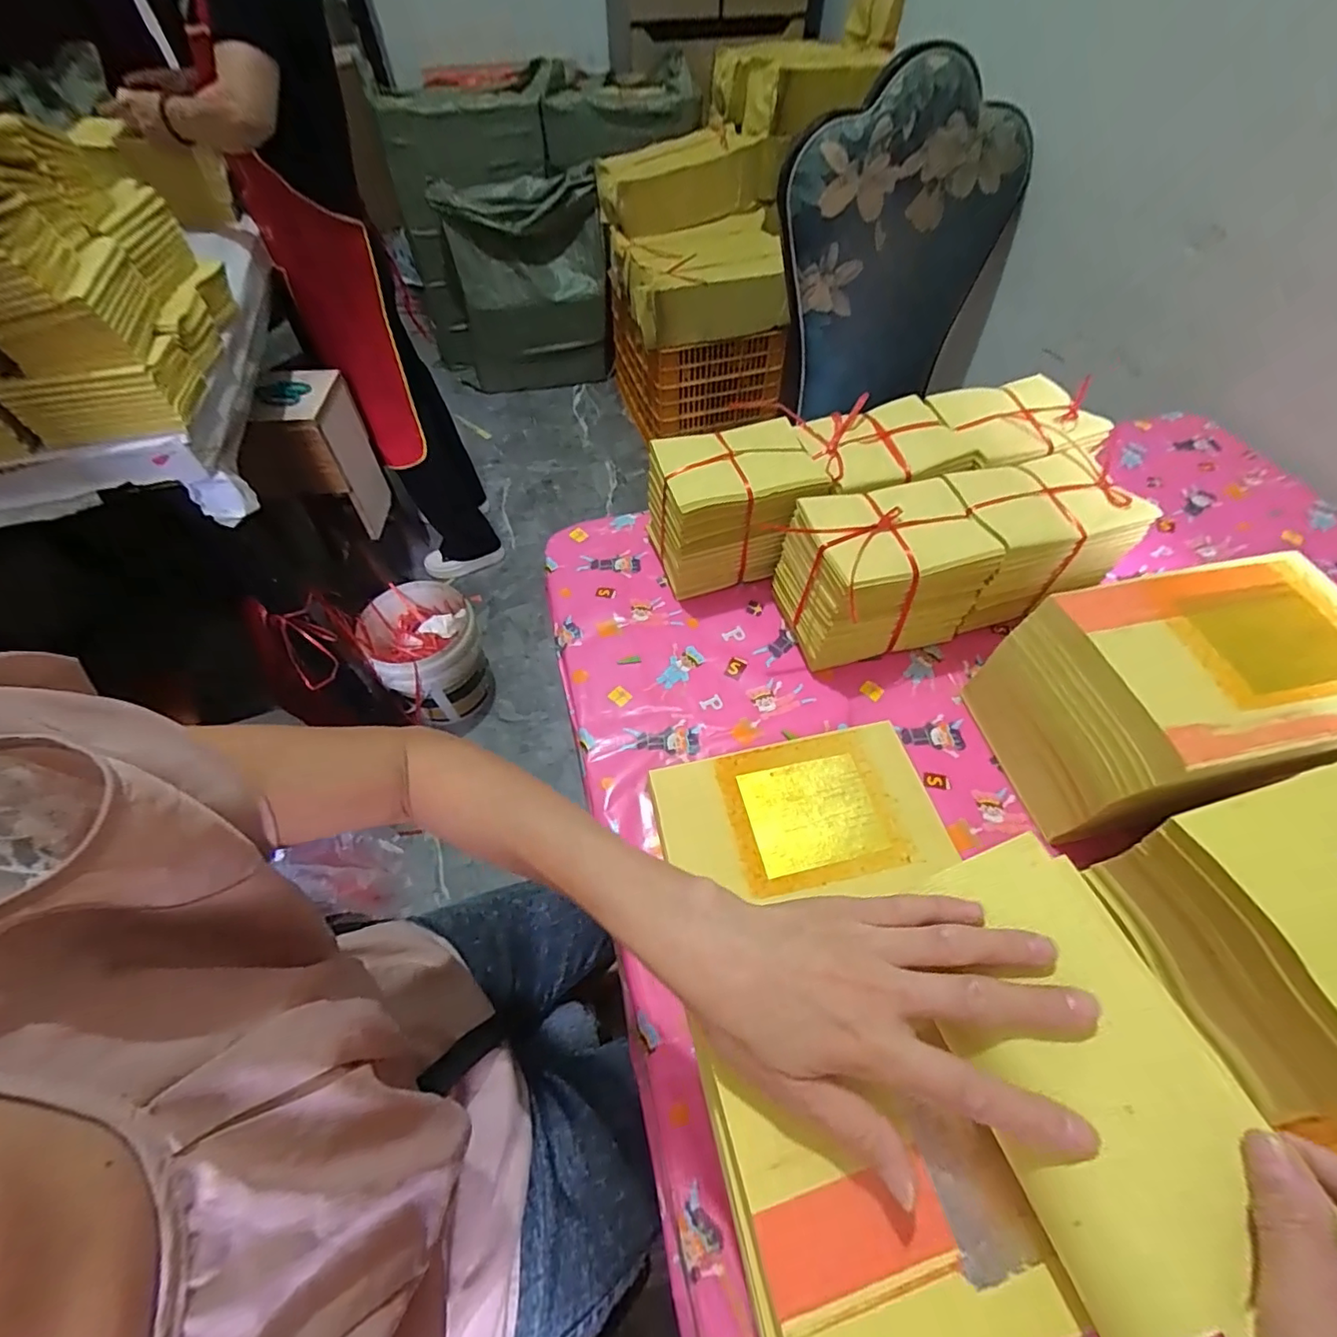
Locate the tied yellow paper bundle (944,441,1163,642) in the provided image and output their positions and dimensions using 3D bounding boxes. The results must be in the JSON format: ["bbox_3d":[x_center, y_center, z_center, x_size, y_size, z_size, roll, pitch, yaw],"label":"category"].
[{"bbox_3d":[0.377,-0.142,0.608,0.168,0.115,0.124,-13,56,-8],"label":"tied yellow paper bundle"}]

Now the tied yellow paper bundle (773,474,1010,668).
[{"bbox_3d":[0.218,-0.097,0.589,0.183,0.131,0.124,-14,56,-9],"label":"tied yellow paper bundle"}]

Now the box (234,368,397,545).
[{"bbox_3d":[-0.779,-0.465,1.257,0.240,0.295,0.195,-3,55,-1],"label":"box"}]

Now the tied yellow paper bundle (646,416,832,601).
[{"bbox_3d":[0.071,-0.178,0.643,0.166,0.132,0.120,-11,56,-7],"label":"tied yellow paper bundle"}]

